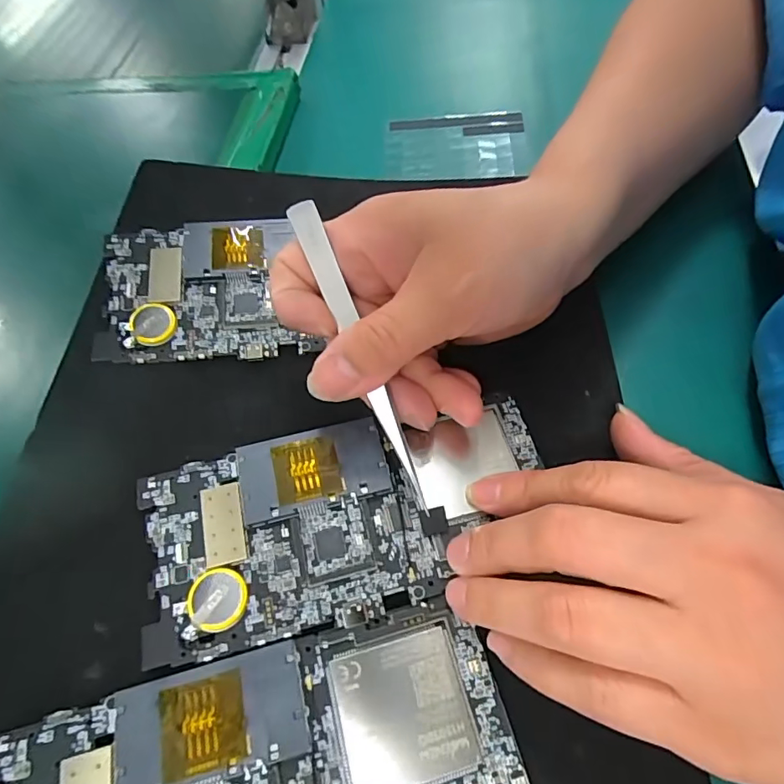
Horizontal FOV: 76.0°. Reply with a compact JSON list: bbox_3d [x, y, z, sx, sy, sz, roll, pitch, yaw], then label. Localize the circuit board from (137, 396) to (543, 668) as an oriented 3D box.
[{"bbox_3d":[-0.015,0.047,0.195,0.151,0.011,0.072,-13,63,-7],"label":"circuit board"}]

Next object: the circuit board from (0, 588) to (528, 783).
[{"bbox_3d":[-0.039,0.117,0.151,0.151,0.008,0.074,-17,59,-4],"label":"circuit board"}]

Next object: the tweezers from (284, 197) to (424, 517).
[{"bbox_3d":[-0.011,-0.014,0.189,0.010,0.004,0.123,-23,92,-12],"label":"tweezers"}]

